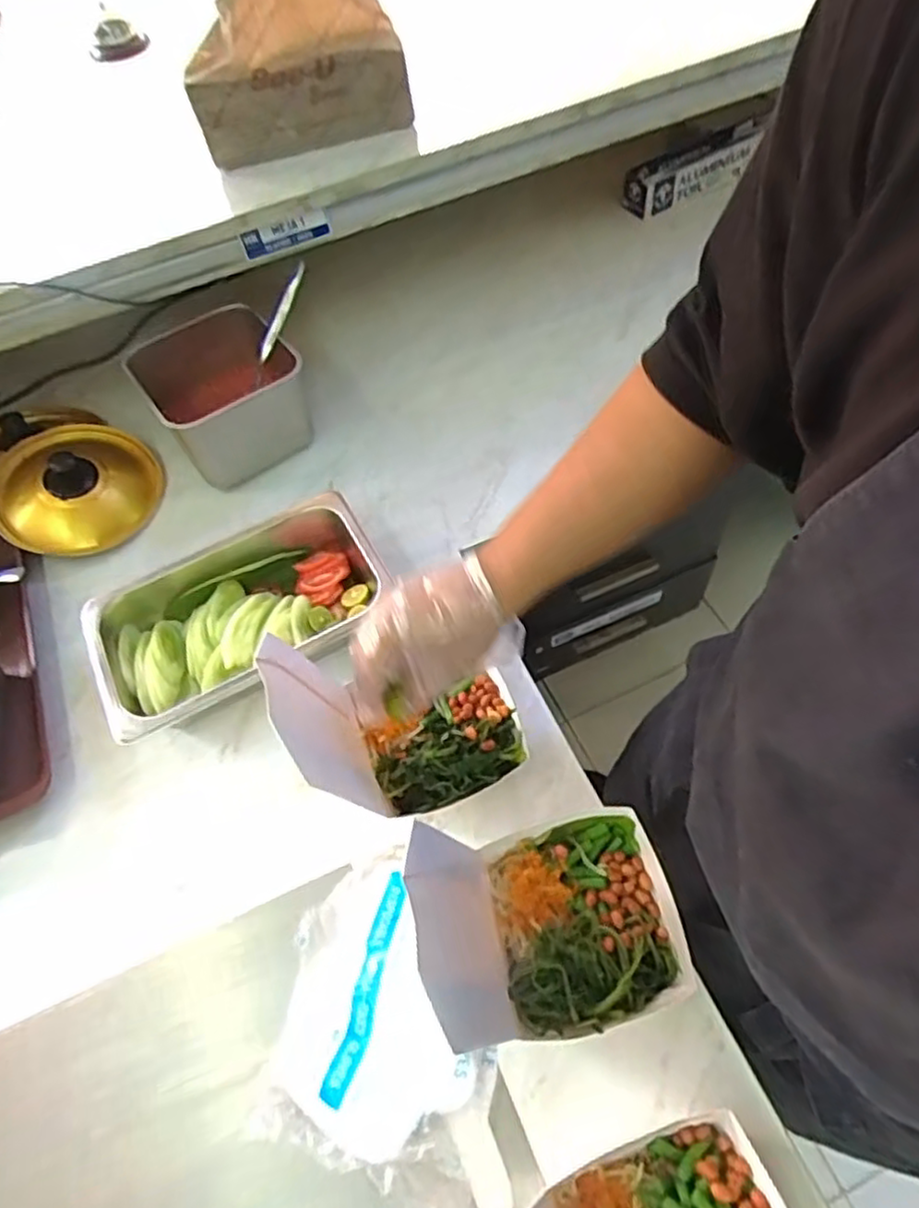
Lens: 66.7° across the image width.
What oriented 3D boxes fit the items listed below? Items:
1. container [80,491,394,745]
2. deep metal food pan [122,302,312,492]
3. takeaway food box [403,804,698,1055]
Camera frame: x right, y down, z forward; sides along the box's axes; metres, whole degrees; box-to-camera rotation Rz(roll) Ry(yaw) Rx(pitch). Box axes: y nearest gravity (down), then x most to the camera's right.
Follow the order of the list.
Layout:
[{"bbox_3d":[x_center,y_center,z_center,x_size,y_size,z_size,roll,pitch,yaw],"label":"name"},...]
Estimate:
[{"bbox_3d":[-0.198,0.017,0.658,0.261,0.063,0.162,-25,59,-10],"label":"container"},{"bbox_3d":[-0.251,-0.222,0.783,0.156,0.122,0.161,-32,58,-14],"label":"deep metal food pan"},{"bbox_3d":[0.067,0.204,0.455,0.162,0.162,0.130,-15,58,-4],"label":"takeaway food box"}]

